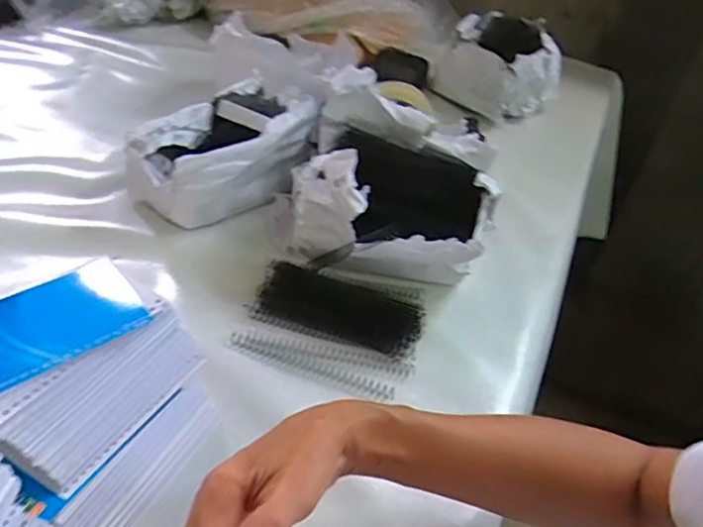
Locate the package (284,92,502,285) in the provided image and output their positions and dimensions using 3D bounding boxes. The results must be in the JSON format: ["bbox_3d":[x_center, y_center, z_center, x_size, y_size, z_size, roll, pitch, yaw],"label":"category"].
[{"bbox_3d":[0.031,-0.063,0.608,0.226,0.127,0.174,21,42,15],"label":"package"}]

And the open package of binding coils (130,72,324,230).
[{"bbox_3d":[-0.138,-0.118,0.656,0.111,0.113,0.192,33,46,27],"label":"open package of binding coils"}]

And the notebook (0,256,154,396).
[{"bbox_3d":[-0.205,0.042,0.377,0.128,0.005,0.076,-26,51,-34],"label":"notebook"}]

